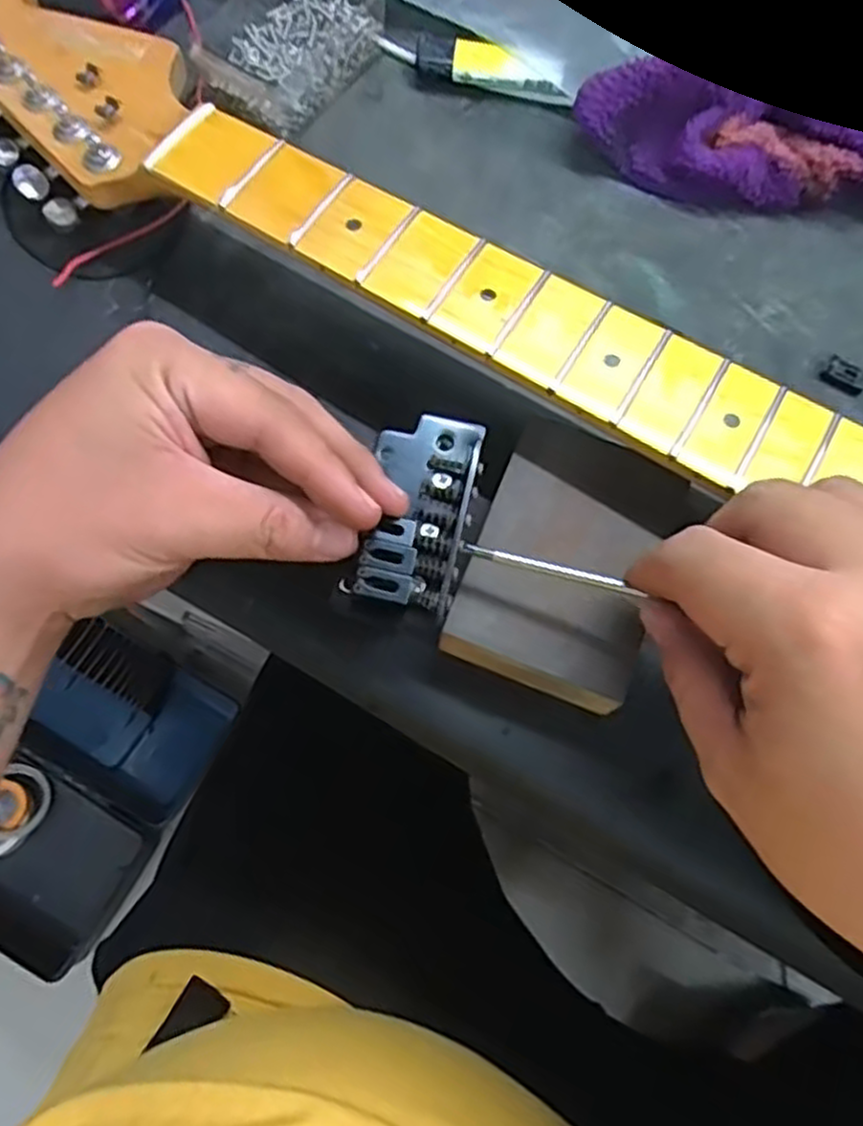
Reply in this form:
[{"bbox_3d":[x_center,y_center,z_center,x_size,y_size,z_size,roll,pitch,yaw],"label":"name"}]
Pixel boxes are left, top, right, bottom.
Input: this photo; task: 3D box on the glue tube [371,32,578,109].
[{"bbox_3d":[0.024,-0.260,0.400,0.101,0.018,0.020,15,71,4],"label":"glue tube"}]

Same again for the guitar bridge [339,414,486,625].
[{"bbox_3d":[-0.004,-0.021,0.273,0.038,0.013,0.077,12,64,3],"label":"guitar bridge"}]

